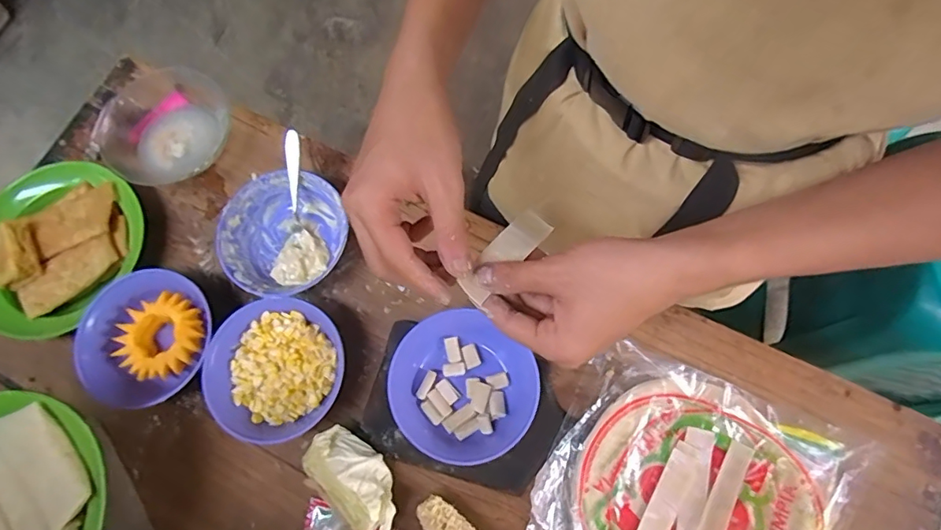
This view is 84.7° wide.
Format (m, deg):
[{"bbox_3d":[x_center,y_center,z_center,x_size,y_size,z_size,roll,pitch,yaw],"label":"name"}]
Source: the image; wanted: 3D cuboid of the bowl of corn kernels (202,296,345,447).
[{"bbox_3d":[-0.207,0.116,0.563,0.143,0.054,0.145,0,73,0],"label":"bowl of corn kernels"}]

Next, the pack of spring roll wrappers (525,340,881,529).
[{"bbox_3d":[0.209,0.220,0.502,0.255,0.032,0.223,28,77,11],"label":"pack of spring roll wrappers"}]

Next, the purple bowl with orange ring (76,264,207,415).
[{"bbox_3d":[-0.358,0.087,0.581,0.138,0.056,0.142,0,73,0],"label":"purple bowl with orange ring"}]

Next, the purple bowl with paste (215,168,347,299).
[{"bbox_3d":[-0.213,-0.031,0.603,0.144,0.064,0.141,0,73,0],"label":"purple bowl with paste"}]

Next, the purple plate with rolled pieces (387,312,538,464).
[{"bbox_3d":[-0.008,0.127,0.536,0.142,0.056,0.140,0,73,0],"label":"purple plate with rolled pieces"}]

